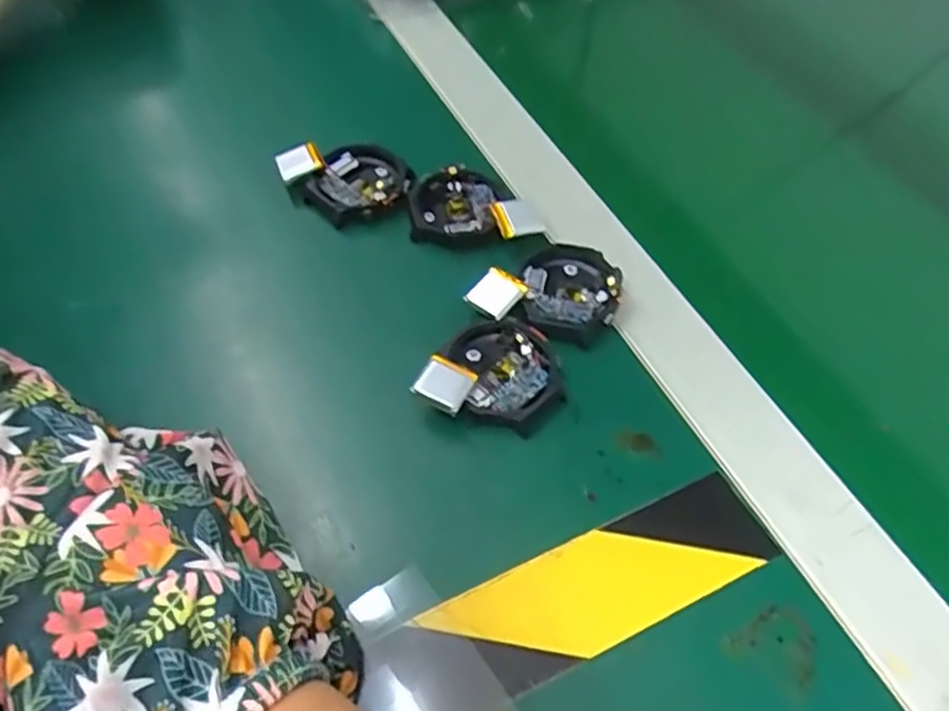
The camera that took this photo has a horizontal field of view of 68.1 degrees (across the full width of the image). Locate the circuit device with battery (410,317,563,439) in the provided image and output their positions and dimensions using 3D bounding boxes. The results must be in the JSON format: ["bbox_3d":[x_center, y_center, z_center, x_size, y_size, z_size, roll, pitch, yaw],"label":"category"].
[{"bbox_3d":[0.008,0.005,0.306,0.059,0.013,0.051,3,54,1],"label":"circuit device with battery"}]

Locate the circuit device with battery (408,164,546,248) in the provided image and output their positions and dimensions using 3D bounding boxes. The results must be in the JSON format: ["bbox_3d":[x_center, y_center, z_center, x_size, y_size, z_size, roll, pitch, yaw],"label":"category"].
[{"bbox_3d":[-0.001,-0.078,0.370,0.064,0.016,0.051,-2,54,-3],"label":"circuit device with battery"}]

